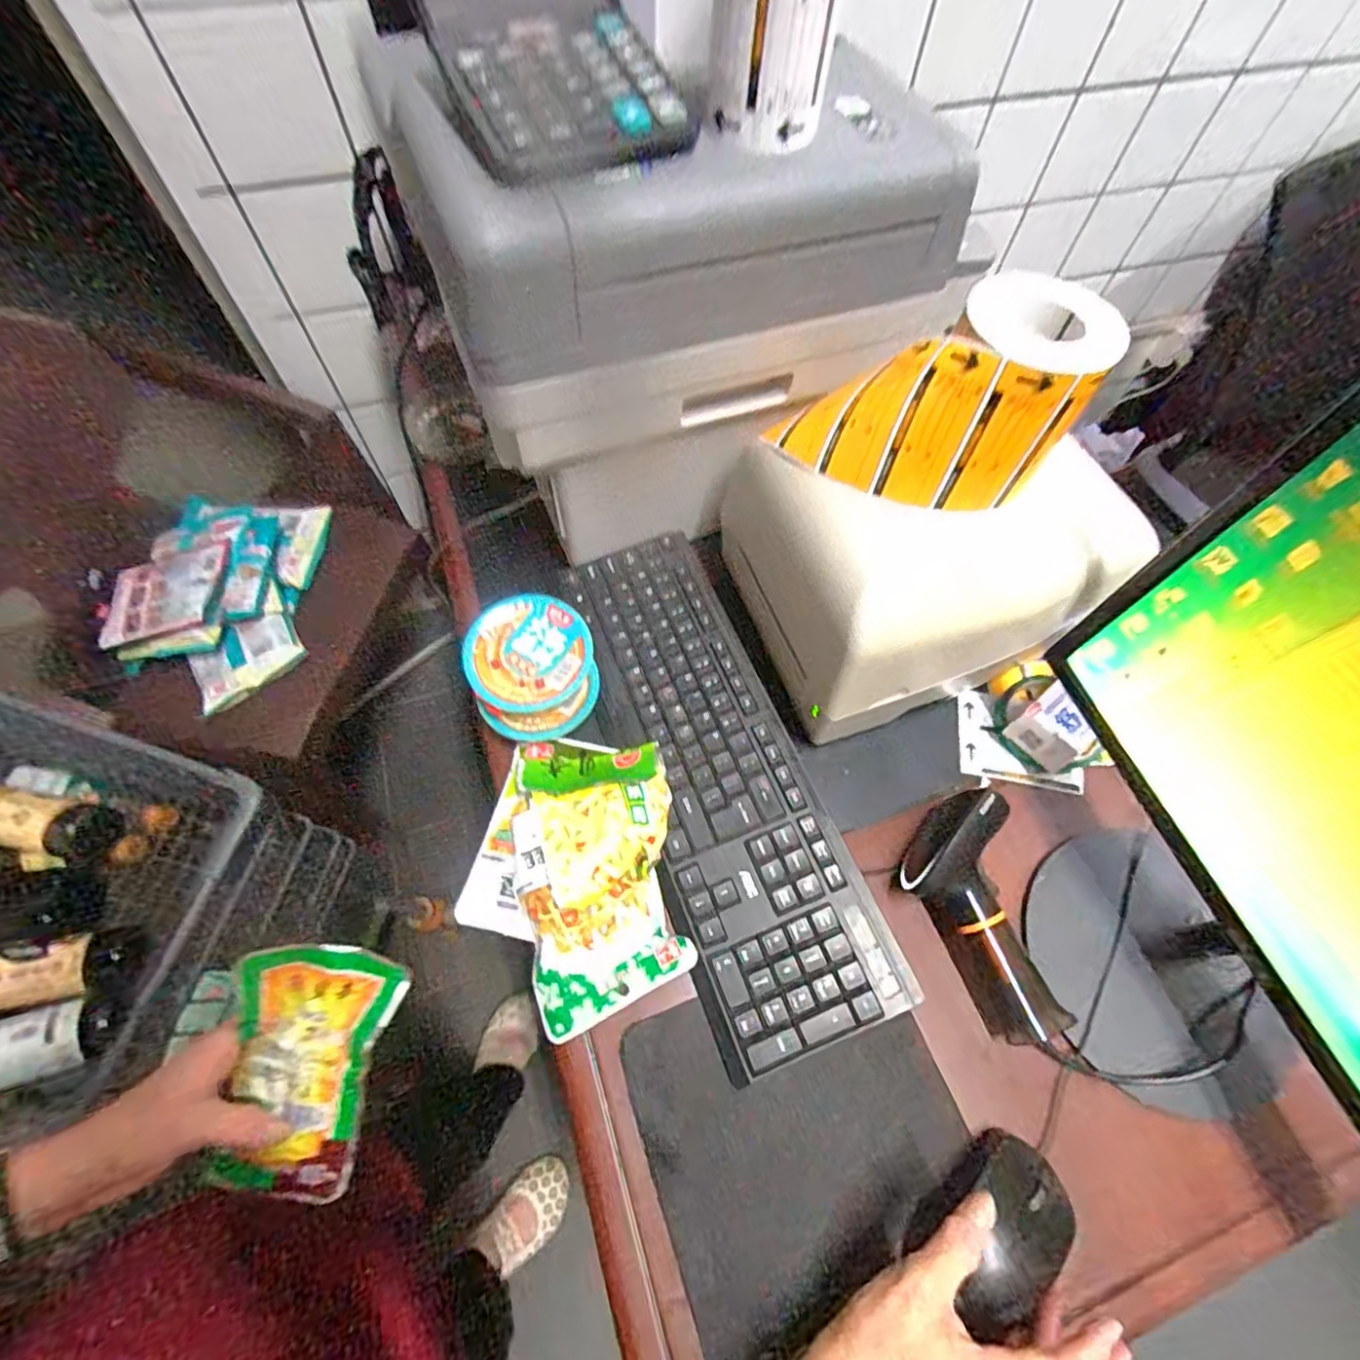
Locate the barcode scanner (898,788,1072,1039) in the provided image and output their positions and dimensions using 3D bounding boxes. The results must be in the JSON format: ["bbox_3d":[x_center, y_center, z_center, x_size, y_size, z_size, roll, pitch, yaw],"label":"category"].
[{"bbox_3d":[0.206,0.166,0.432,0.079,0.062,0.162,-14,77,-9],"label":"barcode scanner"}]

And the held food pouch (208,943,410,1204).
[{"bbox_3d":[-0.244,0.250,0.392,0.090,0.026,0.139,13,71,-9],"label":"held food pouch"}]

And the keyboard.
[{"bbox_3d":[0.021,0.061,0.485,0.131,0.031,0.414,-18,64,-11],"label":"keyboard"}]

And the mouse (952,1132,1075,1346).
[{"bbox_3d":[0.189,0.321,0.356,0.092,0.037,0.058,-34,68,-18],"label":"mouse"}]

